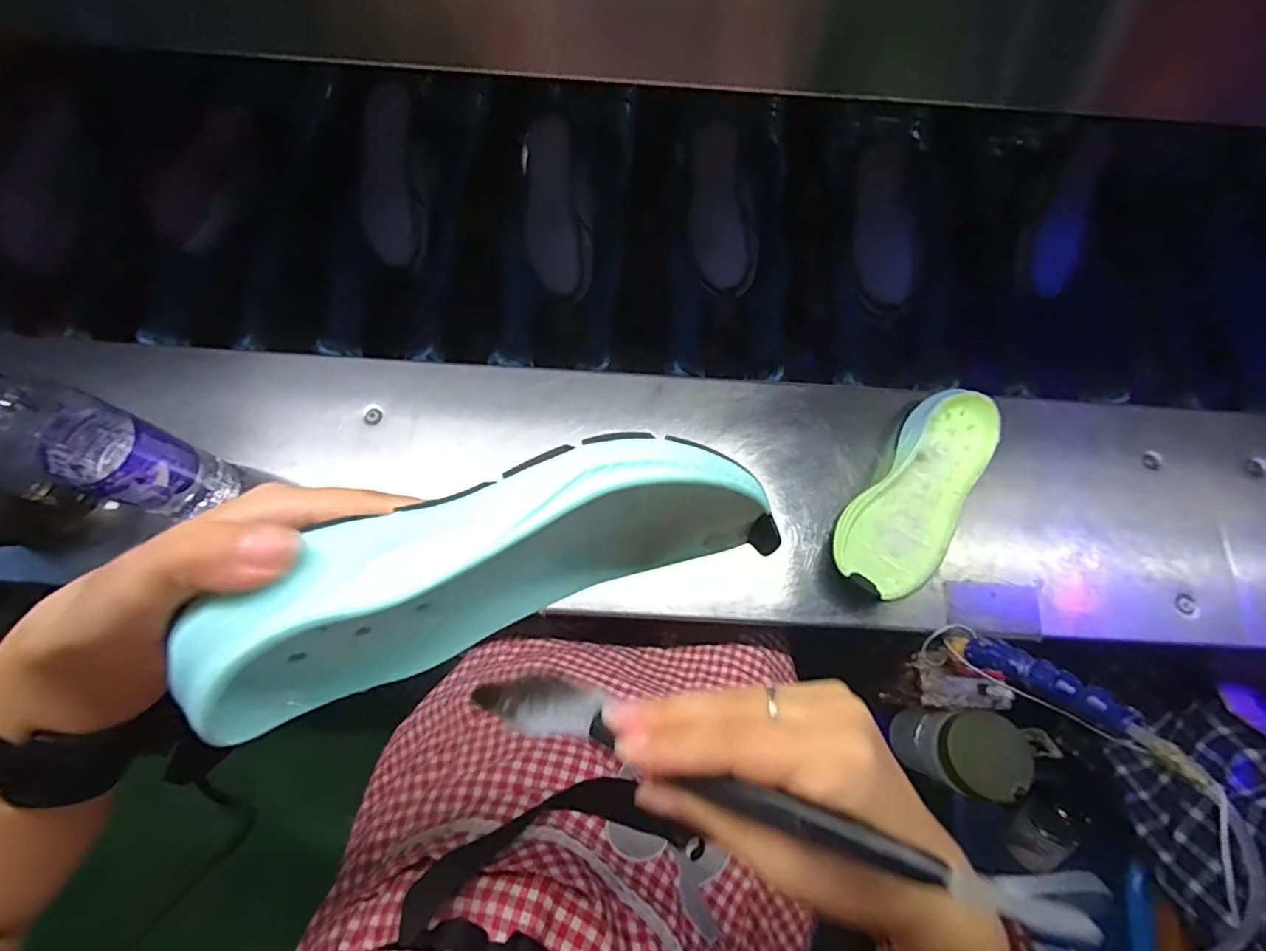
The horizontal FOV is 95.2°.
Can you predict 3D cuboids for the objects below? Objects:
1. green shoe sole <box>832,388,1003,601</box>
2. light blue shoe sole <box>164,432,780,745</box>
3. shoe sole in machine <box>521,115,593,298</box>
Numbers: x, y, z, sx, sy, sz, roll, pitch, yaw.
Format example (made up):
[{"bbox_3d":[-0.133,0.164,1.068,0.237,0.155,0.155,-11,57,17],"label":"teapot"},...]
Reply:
[{"bbox_3d":[0.262,0.019,0.534,0.090,0.050,0.216,34,74,9],"label":"green shoe sole"},{"bbox_3d":[-0.042,0.035,0.226,0.207,0.101,0.045,-18,72,-9],"label":"light blue shoe sole"},{"bbox_3d":[-0.089,-0.302,0.655,0.069,0.018,0.202,-8,90,-6],"label":"shoe sole in machine"}]

